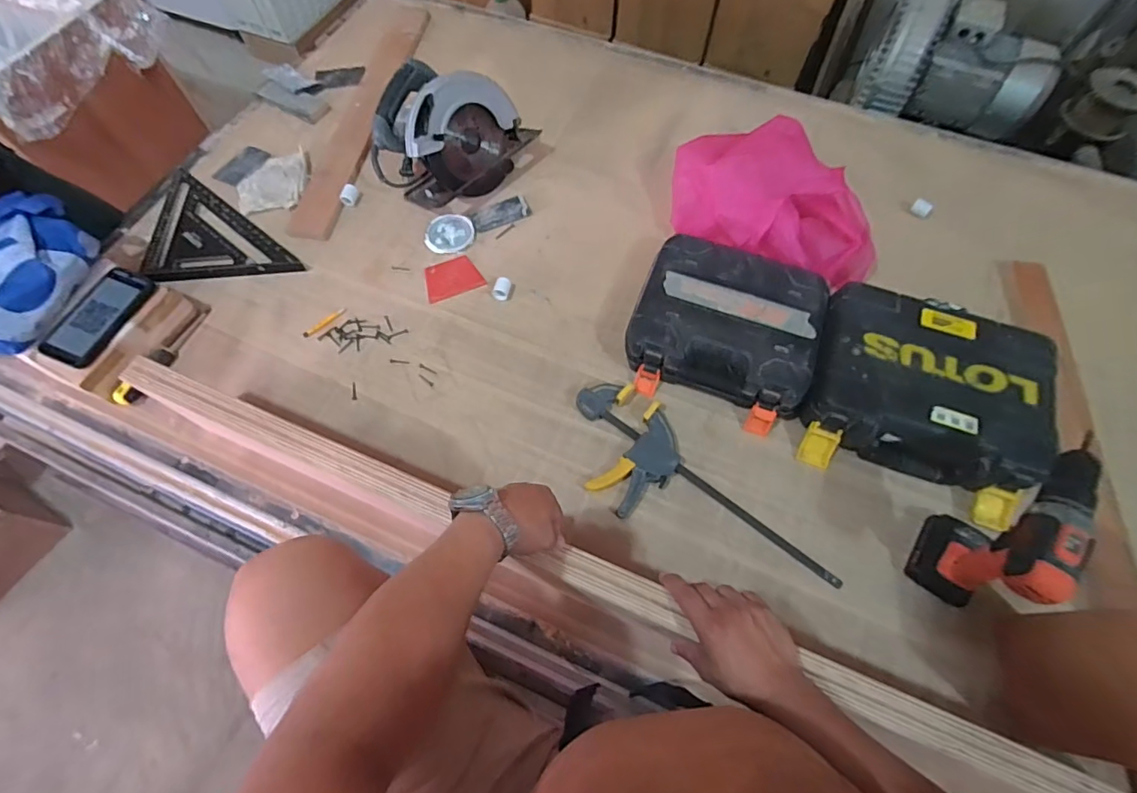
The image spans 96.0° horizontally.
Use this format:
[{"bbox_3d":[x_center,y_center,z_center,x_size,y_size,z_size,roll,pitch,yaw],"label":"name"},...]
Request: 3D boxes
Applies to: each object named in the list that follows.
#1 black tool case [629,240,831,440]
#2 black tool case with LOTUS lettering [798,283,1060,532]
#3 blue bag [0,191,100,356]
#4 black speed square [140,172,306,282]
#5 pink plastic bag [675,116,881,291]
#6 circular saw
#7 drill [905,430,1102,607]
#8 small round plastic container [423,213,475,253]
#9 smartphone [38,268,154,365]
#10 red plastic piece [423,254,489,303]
[{"bbox_3d":[0.261,-0.118,0.871,0.297,0.086,0.290,18,69,8],"label":"black tool case"},{"bbox_3d":[0.549,-0.003,0.805,0.325,0.111,0.307,19,69,8],"label":"black tool case with LOTUS lettering"},{"bbox_3d":[-0.901,-0.199,0.811,0.184,0.094,0.270,25,67,11],"label":"blue bag"},{"bbox_3d":[-0.714,-0.293,0.989,0.379,0.029,0.195,36,72,14],"label":"black speed square"},{"bbox_3d":[0.362,-0.354,0.945,0.291,0.167,0.359,-20,69,-8],"label":"pink plastic bag"},{"bbox_3d":[-0.222,-0.492,0.957,0.291,0.189,0.172,-39,72,-14],"label":"circular saw"},{"bbox_3d":[0.562,0.174,0.657,0.075,0.227,0.202,34,72,14],"label":"drill"},{"bbox_3d":[-0.235,-0.321,1.009,0.098,0.009,0.089,2,67,1],"label":"small round plastic container"},{"bbox_3d":[-0.761,-0.129,0.828,0.082,0.020,0.179,32,79,2],"label":"smartphone"},{"bbox_3d":[-0.220,-0.225,0.972,0.105,0.006,0.080,-21,69,-8],"label":"red plastic piece"}]

